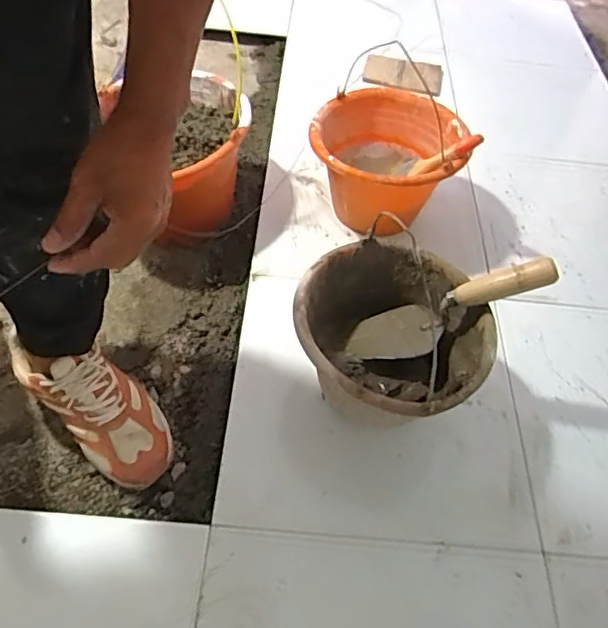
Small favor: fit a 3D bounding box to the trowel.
[{"bbox_3d":[0.184,-0.001,0.728,0.276,0.050,0.078,-25,43,28],"label":"trowel"}]

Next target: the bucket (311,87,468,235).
[{"bbox_3d":[0.136,-0.245,0.966,0.238,0.181,0.235,3,52,-4],"label":"bucket"}]

